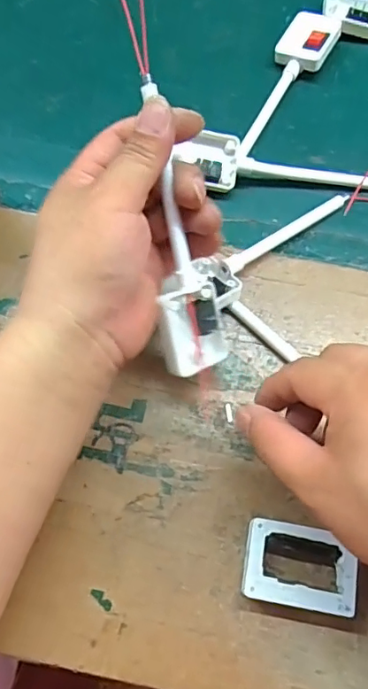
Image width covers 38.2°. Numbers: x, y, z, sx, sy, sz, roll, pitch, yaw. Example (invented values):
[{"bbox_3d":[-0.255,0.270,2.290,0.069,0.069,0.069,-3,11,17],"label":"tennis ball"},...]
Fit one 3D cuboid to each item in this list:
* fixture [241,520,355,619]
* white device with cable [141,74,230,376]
[{"bbox_3d":[0.061,0.118,0.284,0.057,0.017,0.040,10,69,3],"label":"fixture"},{"bbox_3d":[-0.004,-0.059,0.287,0.035,0.021,0.152,-12,105,-5],"label":"white device with cable"}]

